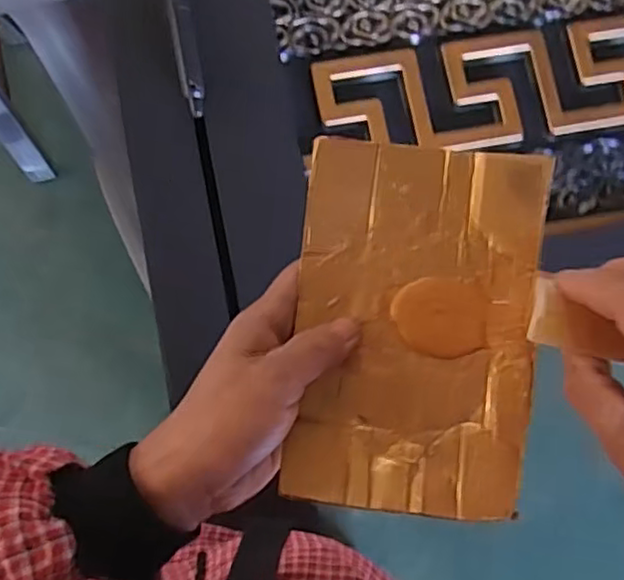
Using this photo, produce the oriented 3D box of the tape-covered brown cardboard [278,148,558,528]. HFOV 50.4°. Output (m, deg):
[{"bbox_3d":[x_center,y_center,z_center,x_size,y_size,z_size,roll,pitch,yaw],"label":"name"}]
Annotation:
[{"bbox_3d":[0.048,0.017,0.308,0.108,0.022,0.163,6,82,-2],"label":"tape-covered brown cardboard"}]

